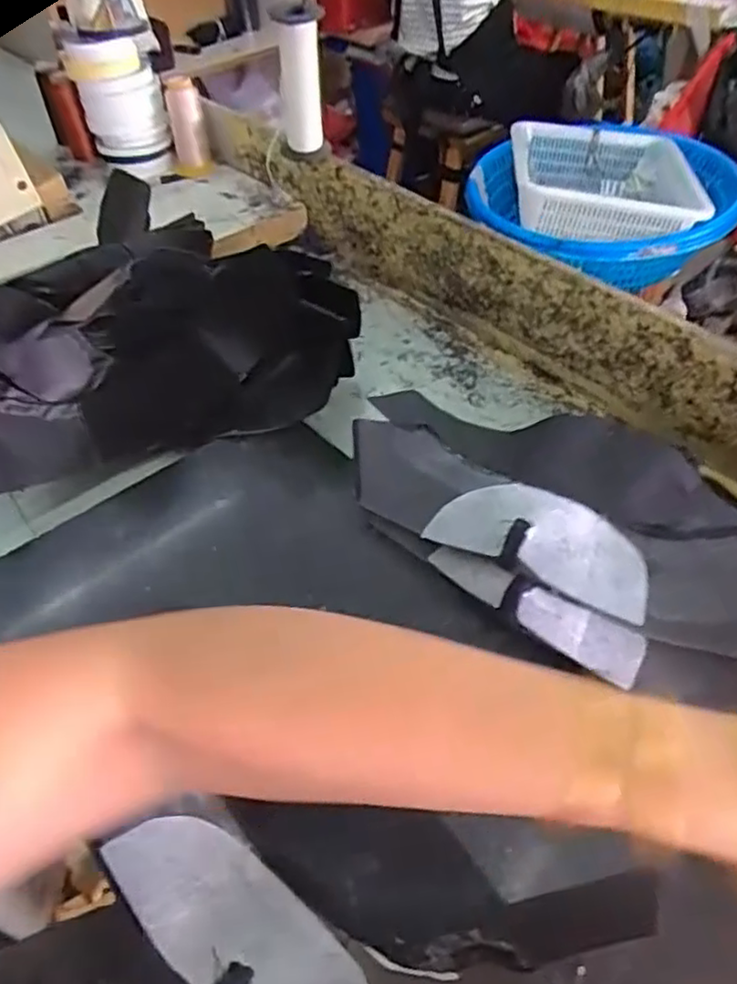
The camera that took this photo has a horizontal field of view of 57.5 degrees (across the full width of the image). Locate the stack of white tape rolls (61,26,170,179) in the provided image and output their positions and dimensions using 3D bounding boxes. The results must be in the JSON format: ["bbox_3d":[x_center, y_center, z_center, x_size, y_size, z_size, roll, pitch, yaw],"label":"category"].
[{"bbox_3d":[-0.365,-0.575,0.989,0.116,0.184,0.115,-19,48,-15],"label":"stack of white tape rolls"}]

